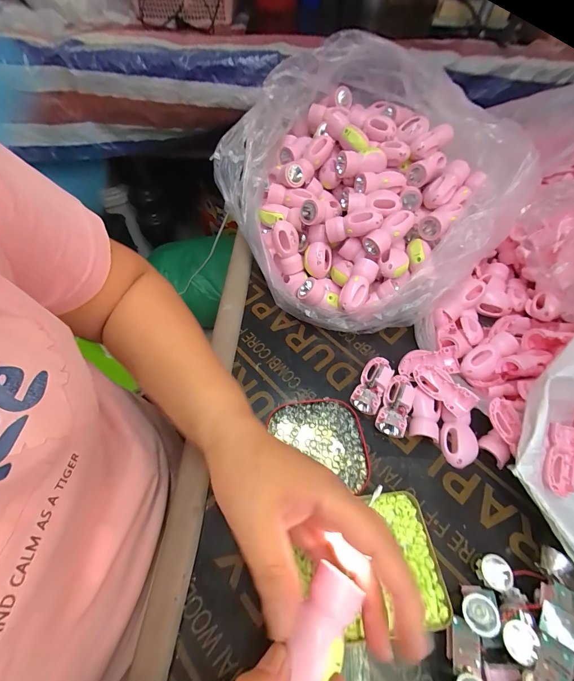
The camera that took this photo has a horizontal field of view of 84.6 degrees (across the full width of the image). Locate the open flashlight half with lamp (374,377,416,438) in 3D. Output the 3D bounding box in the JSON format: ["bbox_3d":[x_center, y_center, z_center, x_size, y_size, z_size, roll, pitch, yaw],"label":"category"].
[{"bbox_3d":[0.120,0.069,0.345,0.030,0.023,0.068,22,58,13],"label":"open flashlight half with lamp"}]

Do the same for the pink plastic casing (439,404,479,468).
[{"bbox_3d":[0.182,0.102,0.330,0.036,0.016,0.057,11,56,6],"label":"pink plastic casing"}]

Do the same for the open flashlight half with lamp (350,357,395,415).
[{"bbox_3d":[0.097,0.050,0.358,0.030,0.023,0.066,26,59,16],"label":"open flashlight half with lamp"}]

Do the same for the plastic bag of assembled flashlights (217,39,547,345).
[{"bbox_3d":[0.114,-0.208,0.438,0.349,0.206,0.353,-21,58,-15],"label":"plastic bag of assembled flashlights"}]

